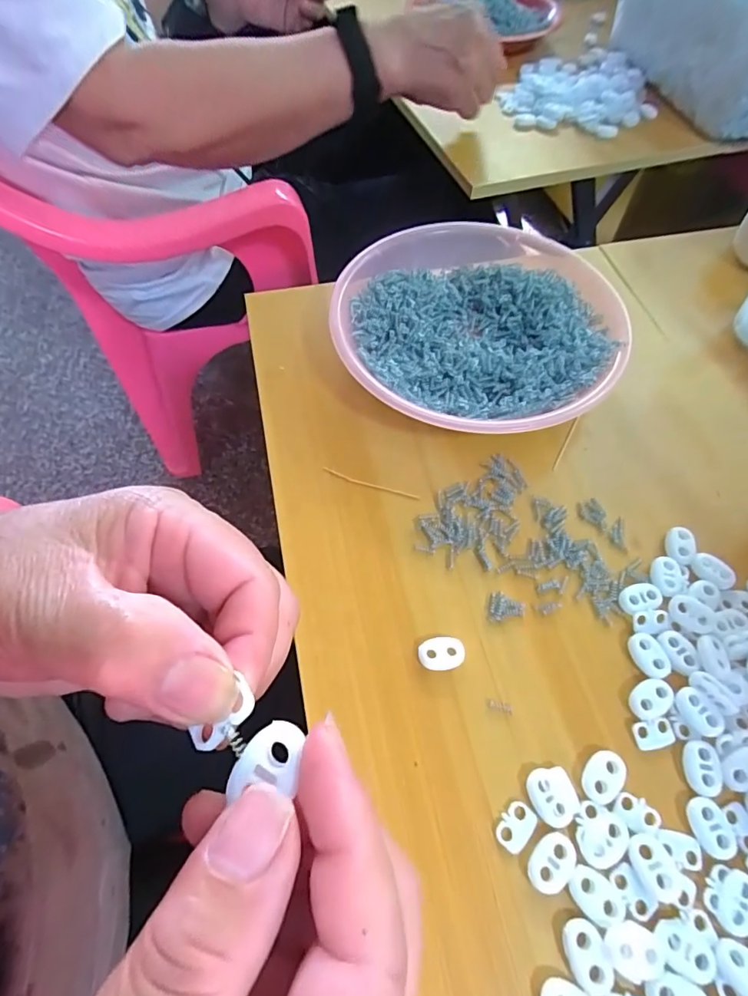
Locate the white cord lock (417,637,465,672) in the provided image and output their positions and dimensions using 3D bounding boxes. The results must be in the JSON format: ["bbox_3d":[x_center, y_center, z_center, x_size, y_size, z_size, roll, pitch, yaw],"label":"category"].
[{"bbox_3d":[0.034,0.077,0.245,0.023,0.004,0.016,1,60,0],"label":"white cord lock"}]

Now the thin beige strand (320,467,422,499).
[{"bbox_3d":[-0.002,-0.009,0.296,0.061,0.004,0.004,19,61,11],"label":"thin beige strand"}]

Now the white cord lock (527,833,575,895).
[{"bbox_3d":[0.073,0.150,0.203,0.023,0.004,0.015,-38,67,-20],"label":"white cord lock"}]

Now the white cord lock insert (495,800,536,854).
[{"bbox_3d":[0.060,0.140,0.210,0.012,0.004,0.019,31,64,17],"label":"white cord lock insert"}]

